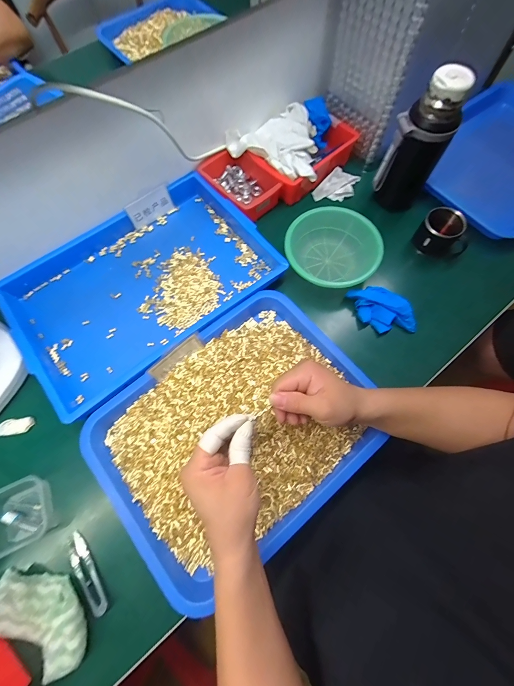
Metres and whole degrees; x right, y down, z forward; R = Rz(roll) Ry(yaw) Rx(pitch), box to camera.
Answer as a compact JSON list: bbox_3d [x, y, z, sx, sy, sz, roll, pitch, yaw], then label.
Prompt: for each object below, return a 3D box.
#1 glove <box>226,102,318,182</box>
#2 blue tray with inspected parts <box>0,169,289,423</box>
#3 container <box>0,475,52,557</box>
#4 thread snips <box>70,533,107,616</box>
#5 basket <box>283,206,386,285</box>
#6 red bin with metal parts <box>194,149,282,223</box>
[{"bbox_3d":[0.056,-0.403,0.571,0.188,0.041,0.151,29,73,10],"label":"glove"},{"bbox_3d":[-0.207,-0.117,0.512,0.426,0.044,0.310,-37,74,-12],"label":"blue tray with inspected parts"},{"bbox_3d":[-0.326,0.236,0.398,0.084,0.038,0.080,-22,72,-7],"label":"container"},{"bbox_3d":[-0.228,0.306,0.381,0.024,0.013,0.102,-32,73,-10],"label":"thread snips"},{"bbox_3d":[0.134,-0.161,0.520,0.159,0.058,0.154,0,70,1],"label":"basket"},{"bbox_3d":[-0.035,-0.314,0.568,0.153,0.053,0.104,40,75,13],"label":"red bin with metal parts"}]

